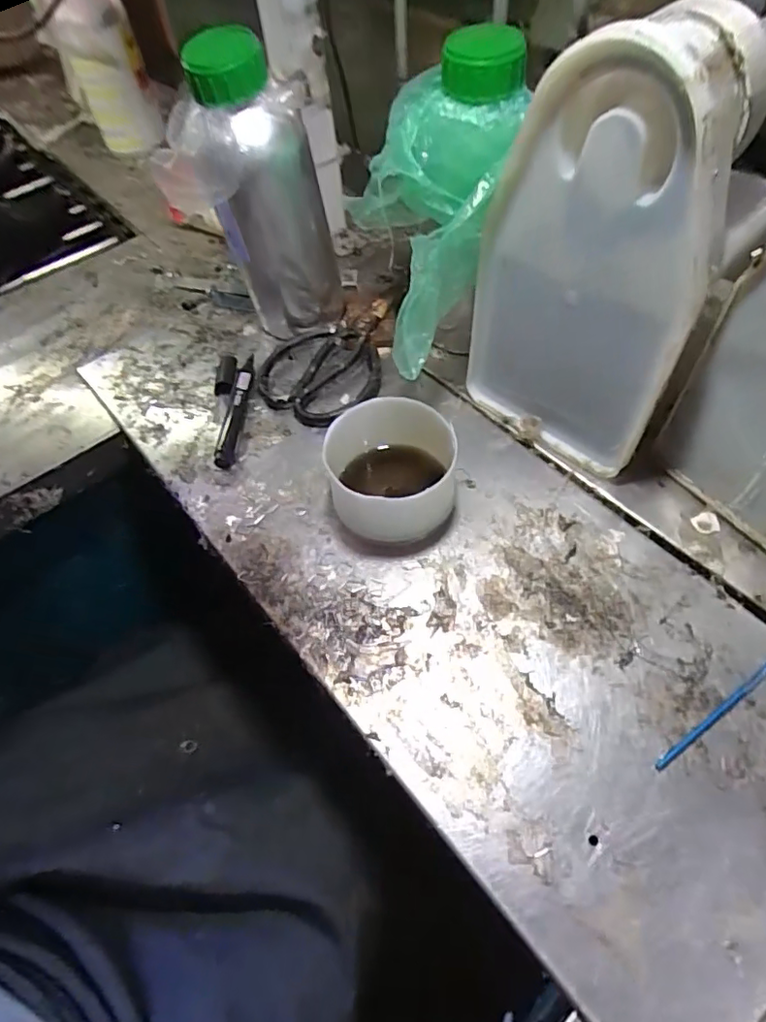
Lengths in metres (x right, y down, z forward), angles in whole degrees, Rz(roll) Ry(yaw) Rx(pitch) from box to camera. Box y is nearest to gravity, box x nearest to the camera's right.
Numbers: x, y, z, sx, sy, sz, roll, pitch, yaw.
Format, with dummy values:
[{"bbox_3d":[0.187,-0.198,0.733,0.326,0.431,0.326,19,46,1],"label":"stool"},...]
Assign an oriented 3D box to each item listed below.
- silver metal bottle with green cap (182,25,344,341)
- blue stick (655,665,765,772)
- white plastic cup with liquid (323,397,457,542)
[{"bbox_3d":[-0.088,-0.246,0.460,0.082,0.218,0.061,-7,56,-1],"label":"silver metal bottle with green cap"},{"bbox_3d":[0.215,0.103,0.334,0.152,0.004,0.005,-31,60,-16],"label":"blue stick"},{"bbox_3d":[0.006,-0.023,0.397,0.089,0.063,0.090,-2,56,3],"label":"white plastic cup with liquid"}]

